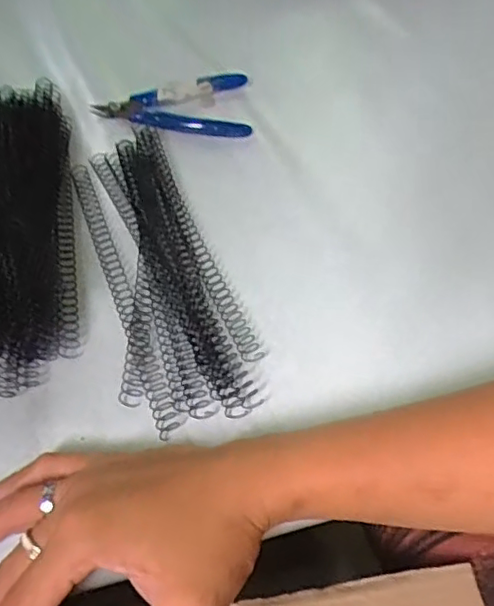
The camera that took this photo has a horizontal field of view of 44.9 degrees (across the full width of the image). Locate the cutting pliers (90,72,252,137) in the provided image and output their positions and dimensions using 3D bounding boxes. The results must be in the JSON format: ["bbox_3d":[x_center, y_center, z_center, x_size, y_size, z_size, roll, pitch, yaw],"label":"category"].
[{"bbox_3d":[-0.058,-0.158,0.468,0.116,0.014,0.068,0,55,0],"label":"cutting pliers"}]

